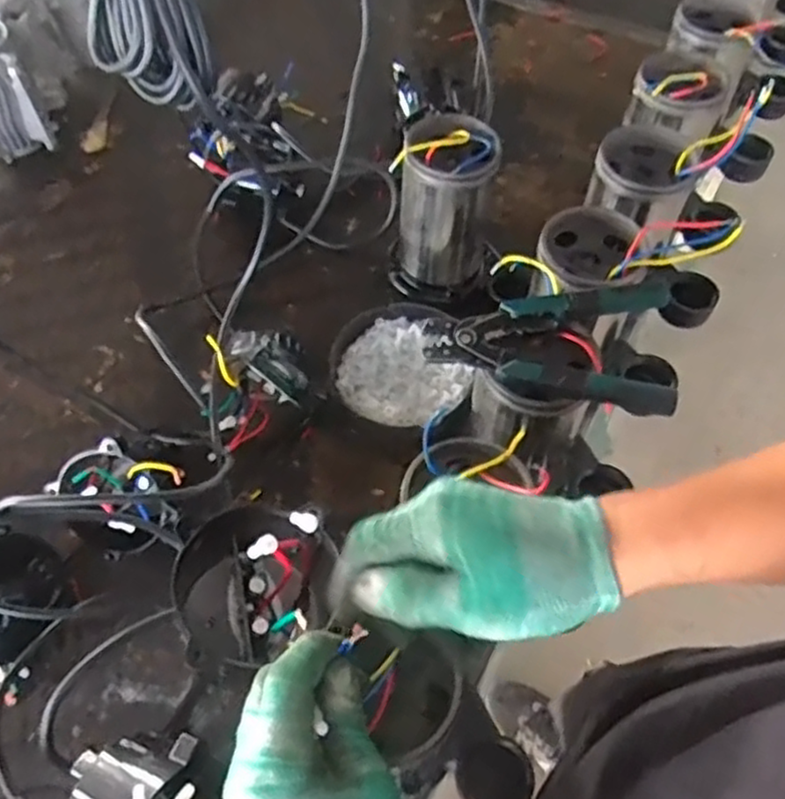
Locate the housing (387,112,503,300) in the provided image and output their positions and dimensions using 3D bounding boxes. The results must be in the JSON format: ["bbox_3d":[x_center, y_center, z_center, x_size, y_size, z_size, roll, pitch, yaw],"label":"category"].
[{"bbox_3d":[0.052,-0.184,0.730,0.090,0.189,0.098,20,61,12],"label":"housing"}]

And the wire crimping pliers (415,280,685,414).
[{"bbox_3d":[0.113,-0.040,0.516,0.171,0.035,0.099,3,59,2],"label":"wire crimping pliers"}]

